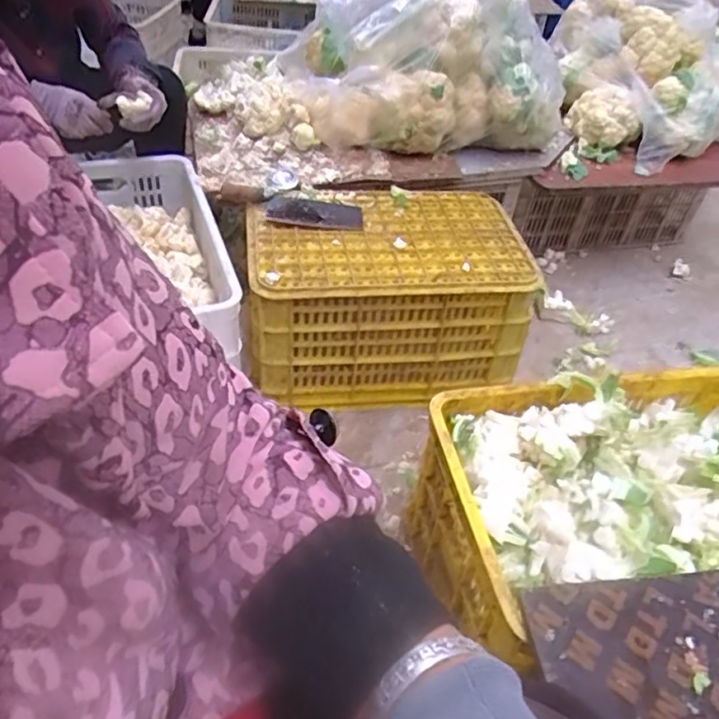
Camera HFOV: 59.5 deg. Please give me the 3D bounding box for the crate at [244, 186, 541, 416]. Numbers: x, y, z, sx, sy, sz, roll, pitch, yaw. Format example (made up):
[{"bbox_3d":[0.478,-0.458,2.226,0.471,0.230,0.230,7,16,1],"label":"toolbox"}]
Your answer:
[{"bbox_3d":[0.044,-0.133,1.257,0.508,0.261,0.349,0,45,-8],"label":"crate"}]

